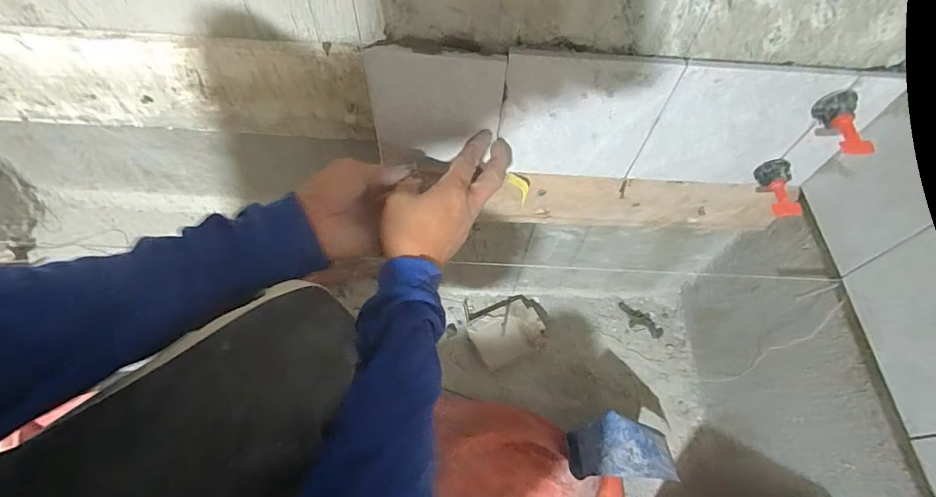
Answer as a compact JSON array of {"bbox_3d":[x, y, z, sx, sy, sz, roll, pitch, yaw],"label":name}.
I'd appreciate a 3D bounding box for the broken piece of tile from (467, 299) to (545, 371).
[{"bbox_3d":[0.073,0.146,0.783,0.135,0.042,0.102,-23,64,-15],"label":"broken piece of tile"}]

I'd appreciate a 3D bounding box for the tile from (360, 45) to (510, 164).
[{"bbox_3d":[-0.031,-0.127,0.420,0.118,0.125,0.009,3,60,-2],"label":"tile"}]

